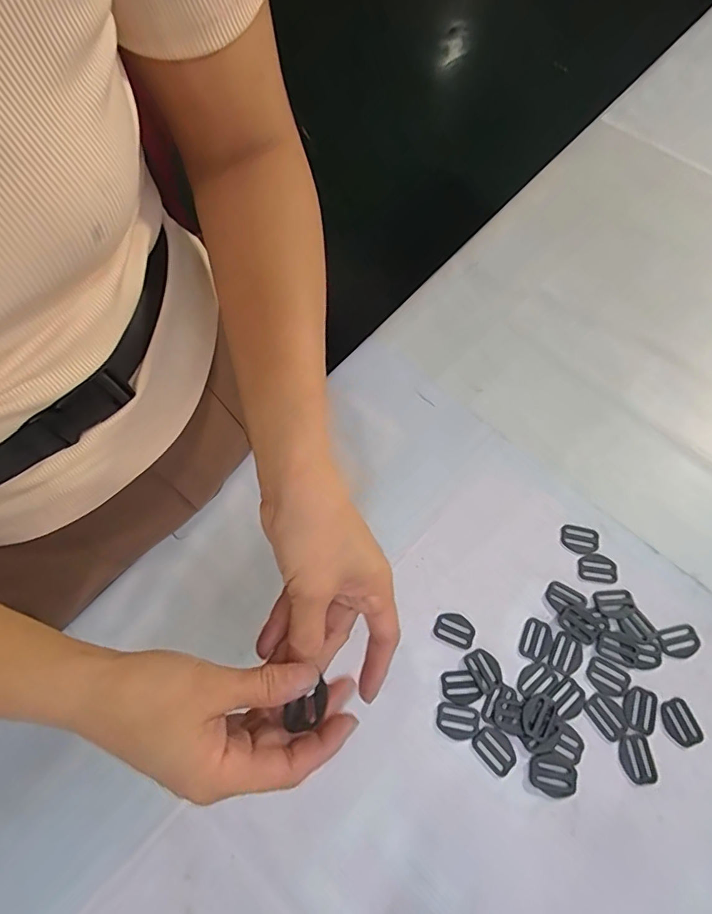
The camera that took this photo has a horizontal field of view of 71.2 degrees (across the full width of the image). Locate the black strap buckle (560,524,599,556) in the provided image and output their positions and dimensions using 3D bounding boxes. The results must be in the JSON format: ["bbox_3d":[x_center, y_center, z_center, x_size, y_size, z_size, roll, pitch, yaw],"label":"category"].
[{"bbox_3d":[0.201,0.075,0.445,0.033,0.004,0.025,18,67,8],"label":"black strap buckle"}]

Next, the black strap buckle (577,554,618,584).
[{"bbox_3d":[0.212,0.097,0.435,0.032,0.004,0.025,8,66,4],"label":"black strap buckle"}]

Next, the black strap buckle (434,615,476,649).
[{"bbox_3d":[0.082,0.144,0.413,0.032,0.004,0.023,18,67,8],"label":"black strap buckle"}]

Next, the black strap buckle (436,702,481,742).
[{"bbox_3d":[0.079,0.206,0.385,0.032,0.004,0.024,10,66,5],"label":"black strap buckle"}]

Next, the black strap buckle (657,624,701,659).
[{"bbox_3d":[0.267,0.153,0.411,0.033,0.004,0.024,-12,66,-5],"label":"black strap buckle"}]

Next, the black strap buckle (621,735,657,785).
[{"bbox_3d":[0.213,0.228,0.375,0.023,0.004,0.032,-8,66,-3],"label":"black strap buckle"}]

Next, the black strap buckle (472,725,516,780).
[{"bbox_3d":[0.106,0.223,0.378,0.024,0.004,0.032,-40,71,-16],"label":"black strap buckle"}]

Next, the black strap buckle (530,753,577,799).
[{"bbox_3d":[0.147,0.237,0.369,0.033,0.004,0.027,17,67,8],"label":"black strap buckle"}]

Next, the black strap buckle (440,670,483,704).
[{"bbox_3d":[0.084,0.183,0.396,0.030,0.004,0.024,-3,66,-1],"label":"black strap buckle"}]

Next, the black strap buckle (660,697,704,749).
[{"bbox_3d":[0.251,0.205,0.384,0.022,0.004,0.033,-19,67,-8],"label":"black strap buckle"}]

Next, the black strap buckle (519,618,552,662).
[{"bbox_3d":[0.149,0.152,0.413,0.025,0.004,0.032,26,69,11],"label":"black strap buckle"}]

